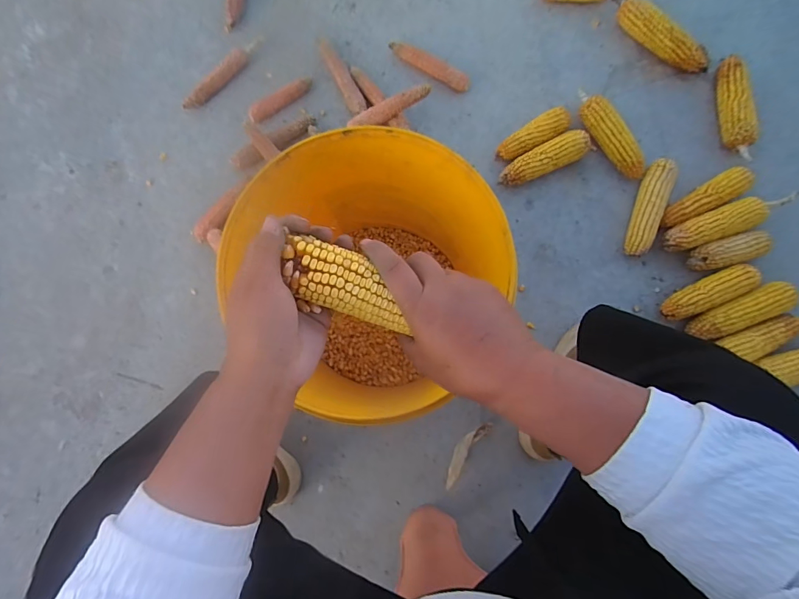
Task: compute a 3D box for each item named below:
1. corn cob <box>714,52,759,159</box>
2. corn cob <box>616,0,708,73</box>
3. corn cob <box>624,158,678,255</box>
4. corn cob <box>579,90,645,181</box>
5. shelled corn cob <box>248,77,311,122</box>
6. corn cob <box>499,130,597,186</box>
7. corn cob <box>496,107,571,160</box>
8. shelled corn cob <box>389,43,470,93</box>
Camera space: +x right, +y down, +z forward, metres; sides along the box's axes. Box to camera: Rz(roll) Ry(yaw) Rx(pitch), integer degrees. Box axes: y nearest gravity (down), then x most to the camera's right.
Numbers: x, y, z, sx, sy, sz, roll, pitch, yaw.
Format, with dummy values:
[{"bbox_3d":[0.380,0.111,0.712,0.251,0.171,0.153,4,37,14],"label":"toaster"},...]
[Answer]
[{"bbox_3d":[0.612,-0.352,0.760,0.044,0.048,0.207,2,82,4],"label":"corn cob"},{"bbox_3d":[0.494,-0.497,0.789,0.200,0.052,0.040,43,85,6],"label":"corn cob"},{"bbox_3d":[0.436,-0.158,0.730,0.045,0.043,0.171,17,83,4],"label":"corn cob"},{"bbox_3d":[0.382,-0.301,0.762,0.046,0.051,0.192,-30,83,-3],"label":"corn cob"},{"bbox_3d":[-0.229,-0.387,0.802,0.135,0.021,0.028,-35,83,-3],"label":"shelled corn cob"},{"bbox_3d":[0.268,-0.258,0.757,0.182,0.047,0.051,-23,82,-2],"label":"corn cob"},{"bbox_3d":[0.245,-0.301,0.770,0.142,0.040,0.047,-27,82,-2],"label":"corn cob"},{"bbox_3d":[0.056,-0.451,0.806,0.173,0.031,0.025,34,84,5],"label":"shelled corn cob"}]

